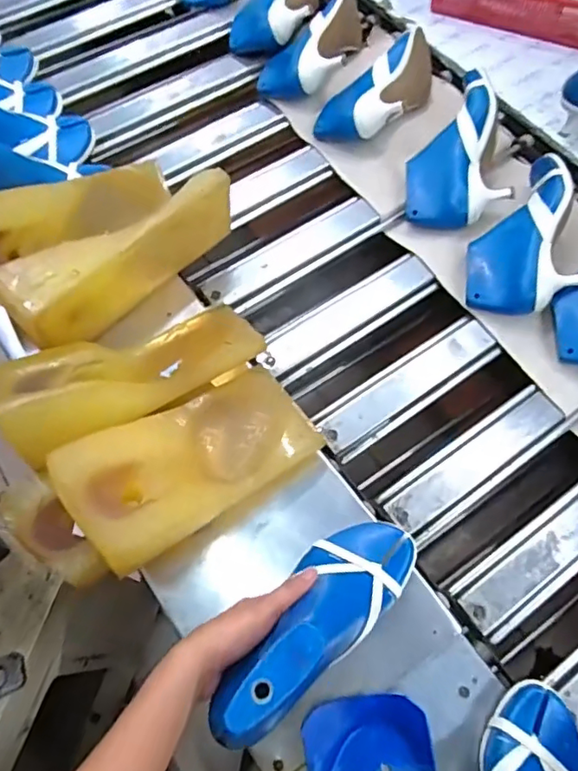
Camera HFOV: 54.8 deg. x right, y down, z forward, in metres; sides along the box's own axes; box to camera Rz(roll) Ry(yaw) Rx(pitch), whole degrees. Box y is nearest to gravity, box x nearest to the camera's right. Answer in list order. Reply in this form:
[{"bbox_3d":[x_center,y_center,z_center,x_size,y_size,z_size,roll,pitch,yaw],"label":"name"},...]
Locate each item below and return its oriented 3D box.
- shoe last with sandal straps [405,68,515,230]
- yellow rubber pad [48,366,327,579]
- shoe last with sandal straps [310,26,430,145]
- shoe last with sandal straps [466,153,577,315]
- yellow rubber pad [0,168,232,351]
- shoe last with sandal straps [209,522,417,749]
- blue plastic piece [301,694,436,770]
[{"bbox_3d":[0.262,-0.352,0.843,0.149,0.089,0.225,10,66,4],"label":"shoe last with sandal straps"},{"bbox_3d":[-0.104,0.088,0.609,0.278,0.066,0.146,-24,67,-32],"label":"yellow rubber pad"},{"bbox_3d":[0.154,-0.482,0.908,0.118,0.072,0.235,33,70,13],"label":"shoe last with sandal straps"},{"bbox_3d":[0.345,-0.209,0.785,0.149,0.073,0.238,21,80,9],"label":"shoe last with sandal straps"},{"bbox_3d":[-0.209,-0.163,0.715,0.300,0.122,0.073,-42,73,-17],"label":"yellow rubber pad"},{"bbox_3d":[0.027,0.220,0.530,0.093,0.090,0.268,41,39,16],"label":"shoe last with sandal straps"},{"bbox_3d":[0.076,0.348,0.544,0.119,0.021,0.078,-11,81,4],"label":"blue plastic piece"}]

